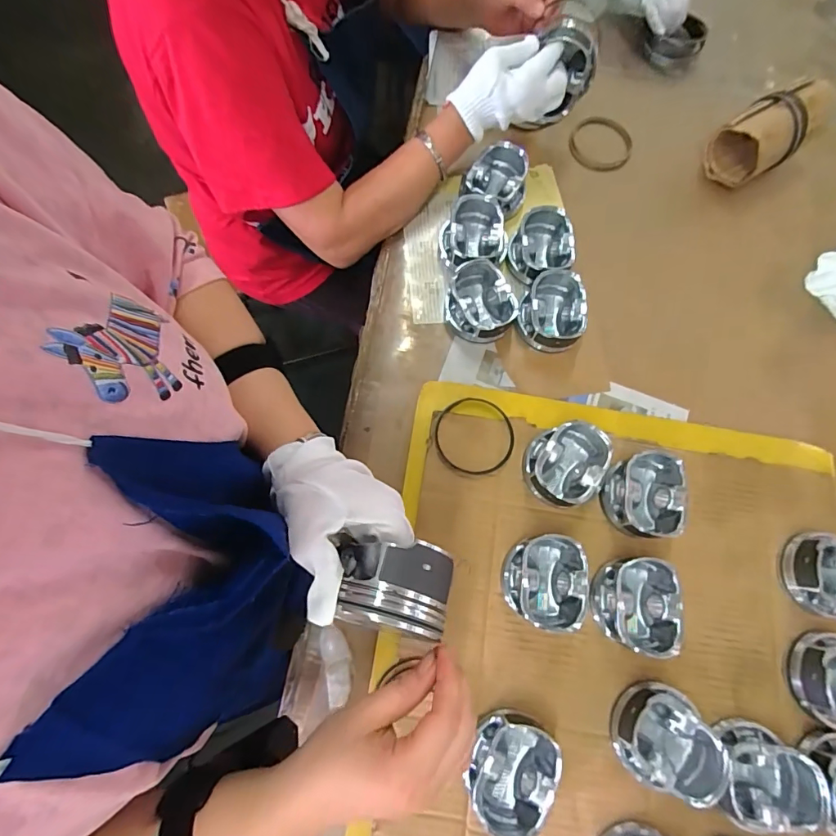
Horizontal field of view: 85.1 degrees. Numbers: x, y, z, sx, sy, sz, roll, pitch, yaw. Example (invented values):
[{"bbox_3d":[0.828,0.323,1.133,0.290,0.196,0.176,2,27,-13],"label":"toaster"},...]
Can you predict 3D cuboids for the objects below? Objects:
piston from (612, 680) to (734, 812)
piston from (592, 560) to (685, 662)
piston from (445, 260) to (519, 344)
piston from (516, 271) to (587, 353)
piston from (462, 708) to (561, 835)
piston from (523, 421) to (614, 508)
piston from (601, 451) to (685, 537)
[{"bbox_3d":[0.227,0.292,0.413,0.083,0.049,0.083,1,74,-3],"label":"piston"},{"bbox_3d":[0.214,0.182,0.450,0.075,0.044,0.086,9,73,0],"label":"piston"},{"bbox_3d":[0.074,-0.135,0.541,0.077,0.044,0.088,-5,74,-4],"label":"piston"},{"bbox_3d":[0.158,-0.126,0.542,0.075,0.043,0.092,7,74,-1],"label":"piston"},{"bbox_3d":[0.081,0.313,0.405,0.075,0.043,0.090,17,73,2],"label":"piston"},{"bbox_3d":[0.157,0.048,0.487,0.079,0.044,0.091,36,75,8],"label":"piston"},{"bbox_3d":[0.237,0.080,0.481,0.073,0.042,0.087,9,74,0],"label":"piston"}]

